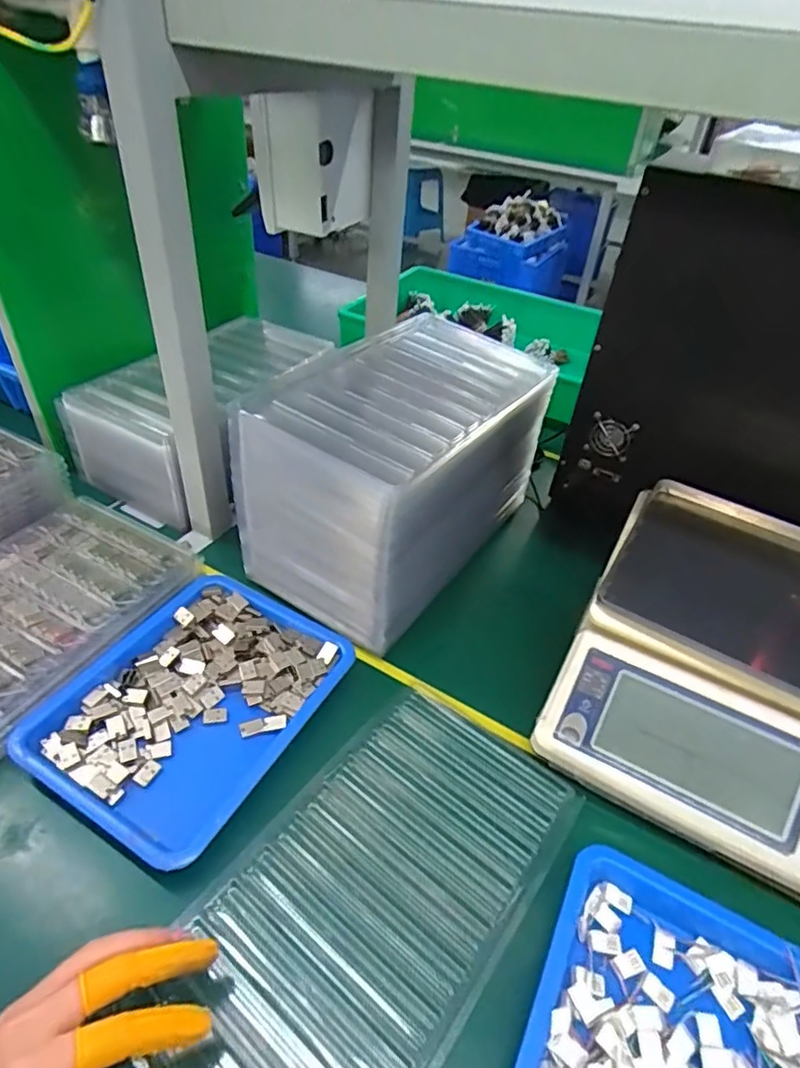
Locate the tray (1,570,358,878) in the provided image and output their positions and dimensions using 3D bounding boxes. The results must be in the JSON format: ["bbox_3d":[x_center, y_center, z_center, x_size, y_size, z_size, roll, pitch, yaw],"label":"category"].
[{"bbox_3d":[-0.163,0.131,0.481,0.171,0.033,0.216,23,44,19],"label":"tray"}]

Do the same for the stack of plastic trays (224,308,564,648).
[{"bbox_3d":[0.010,-0.072,0.603,0.174,0.187,0.309,27,45,23],"label":"stack of plastic trays"}]

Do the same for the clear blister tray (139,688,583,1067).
[{"bbox_3d":[-0.015,0.235,0.395,0.159,0.019,0.284,29,43,26],"label":"clear blister tray"}]

